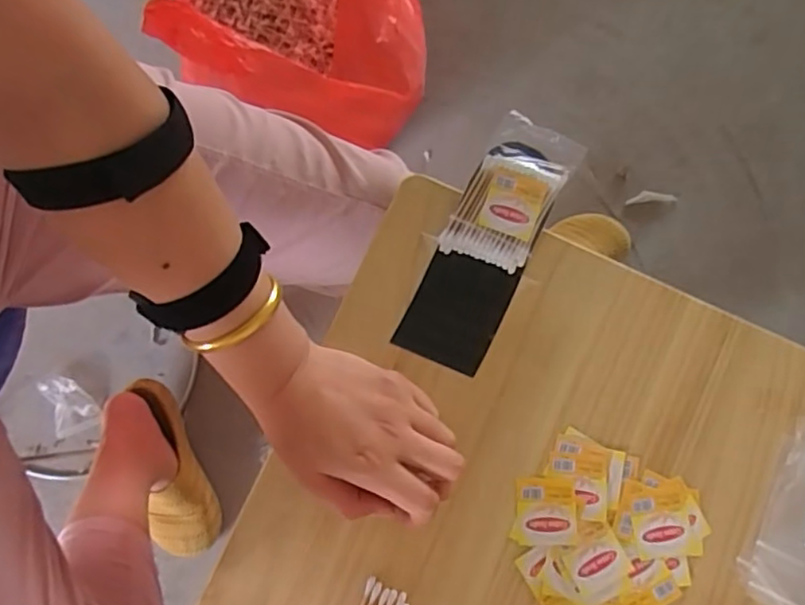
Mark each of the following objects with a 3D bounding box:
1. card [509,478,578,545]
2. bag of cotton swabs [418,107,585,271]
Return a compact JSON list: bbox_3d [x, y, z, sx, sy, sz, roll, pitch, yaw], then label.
[{"bbox_3d":[0.095,0.140,0.424,0.041,0.004,0.043,2,79,0],"label":"card"},{"bbox_3d":[0.077,-0.075,0.454,0.061,0.021,0.109,31,81,6],"label":"bag of cotton swabs"}]

